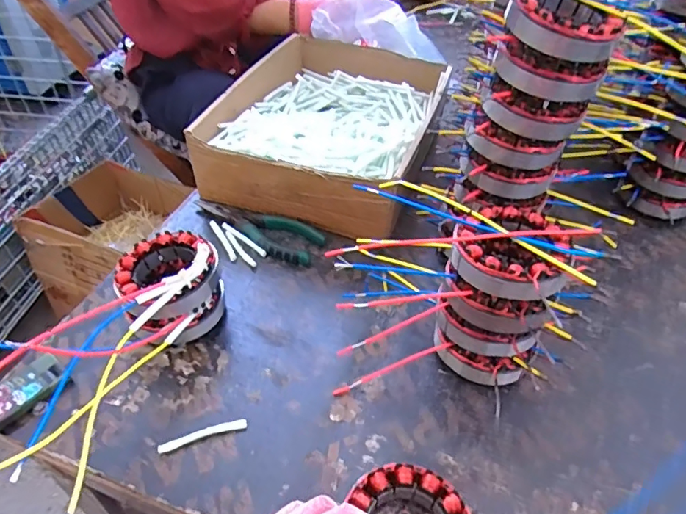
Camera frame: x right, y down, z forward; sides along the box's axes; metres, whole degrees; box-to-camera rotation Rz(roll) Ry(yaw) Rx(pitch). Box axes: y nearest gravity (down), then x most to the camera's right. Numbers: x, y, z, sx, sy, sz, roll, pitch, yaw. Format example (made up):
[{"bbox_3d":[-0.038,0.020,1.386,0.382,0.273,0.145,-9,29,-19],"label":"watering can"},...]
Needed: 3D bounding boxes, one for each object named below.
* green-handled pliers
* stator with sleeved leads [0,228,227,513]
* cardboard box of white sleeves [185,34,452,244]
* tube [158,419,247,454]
[{"bbox_3d":[-0.097,-0.035,0.570,0.158,0.019,0.059,21,47,19],"label":"green-handled pliers"},{"bbox_3d":[-0.170,0.072,0.402,0.083,0.091,0.227,11,45,11],"label":"stator with sleeved leads"},{"bbox_3d":[-0.006,-0.169,0.669,0.237,0.100,0.350,15,46,14],"label":"cardboard box of white sleeves"},{"bbox_3d":[-0.108,0.138,0.395,0.066,0.006,0.010,-14,45,-18],"label":"tube"}]

